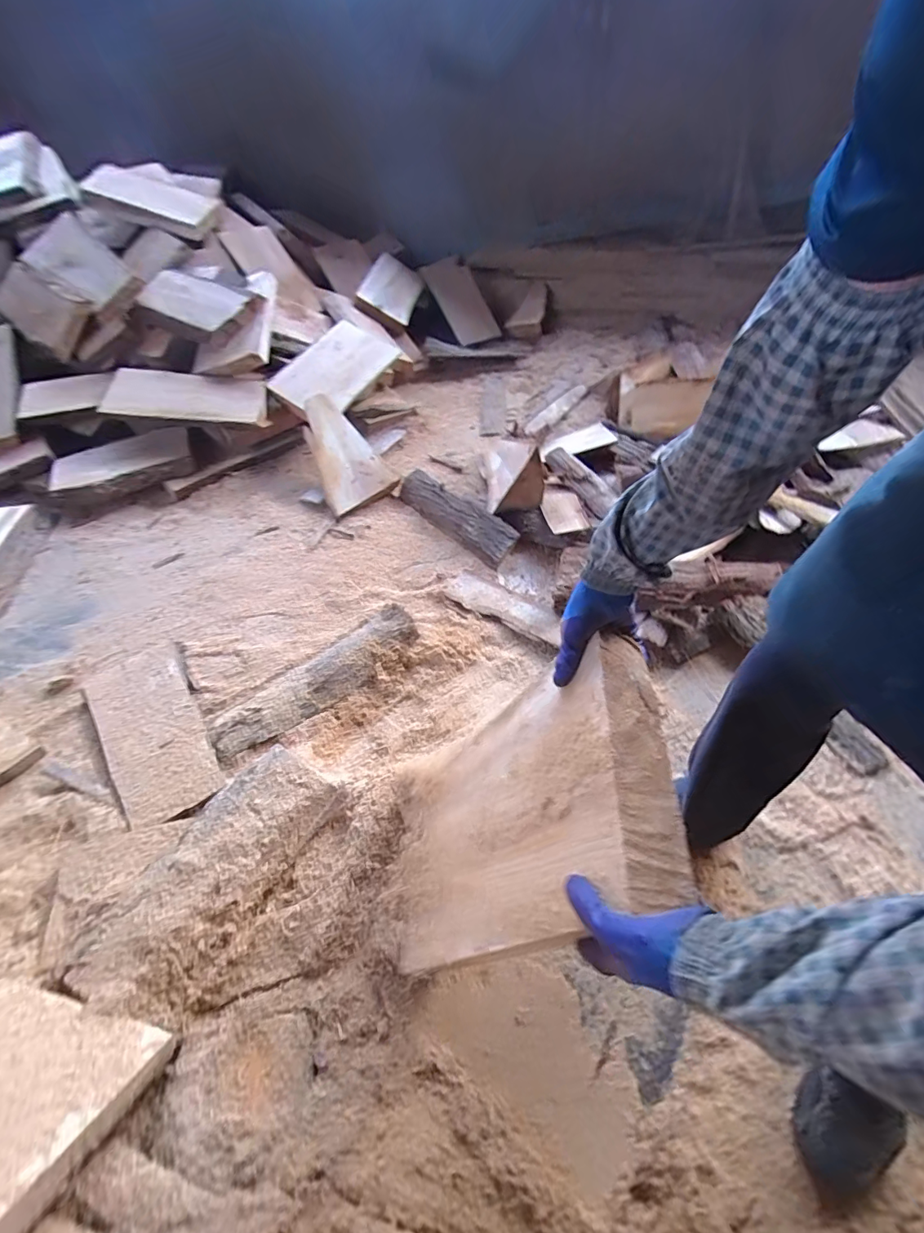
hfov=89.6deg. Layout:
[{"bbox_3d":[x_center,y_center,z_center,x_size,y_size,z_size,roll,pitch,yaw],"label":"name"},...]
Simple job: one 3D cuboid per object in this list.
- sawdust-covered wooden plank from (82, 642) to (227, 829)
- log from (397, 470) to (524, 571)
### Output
[{"bbox_3d":[-0.689,0.242,1.033,0.199,0.030,0.477,-32,56,-23],"label":"sawdust-covered wooden plank"},{"bbox_3d":[-0.034,-0.330,1.450,0.131,0.067,0.517,-36,57,-25],"label":"log"}]

